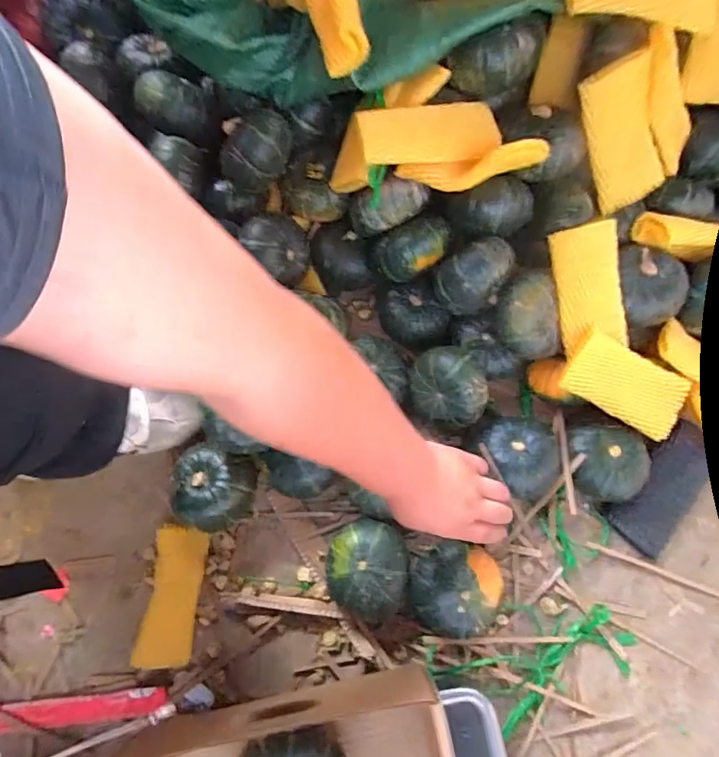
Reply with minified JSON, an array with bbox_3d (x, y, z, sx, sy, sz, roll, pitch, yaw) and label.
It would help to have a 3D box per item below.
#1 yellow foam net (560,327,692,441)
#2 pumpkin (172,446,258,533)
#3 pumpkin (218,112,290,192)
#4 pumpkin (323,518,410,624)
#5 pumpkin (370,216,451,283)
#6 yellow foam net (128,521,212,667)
[{"bbox_3d":[0.289,0.009,0.484,0.132,0.016,0.071,26,102,-4],"label":"yellow foam net"},{"bbox_3d":[-0.160,0.126,0.512,0.085,0.061,0.090,0,74,0],"label":"pumpkin"},{"bbox_3d":[-0.121,-0.266,0.523,0.085,0.055,0.066,-20,75,-5],"label":"pumpkin"},{"bbox_3d":[0.010,0.208,0.490,0.089,0.061,0.102,1,74,1],"label":"pumpkin"},{"bbox_3d":[0.060,-0.149,0.525,0.093,0.064,0.056,-14,74,-3],"label":"pumpkin"},{"bbox_3d":[-0.212,0.245,0.505,0.059,0.010,0.144,5,74,2],"label":"yellow foam net"}]

